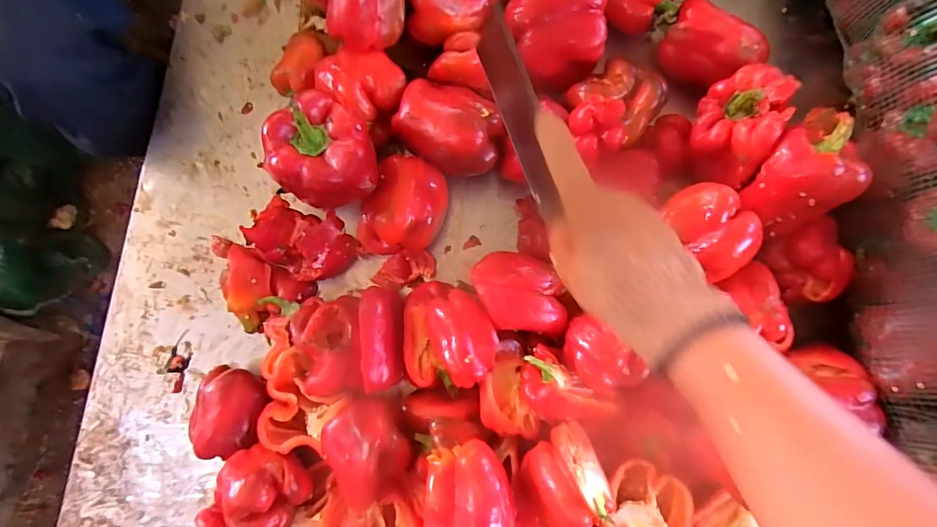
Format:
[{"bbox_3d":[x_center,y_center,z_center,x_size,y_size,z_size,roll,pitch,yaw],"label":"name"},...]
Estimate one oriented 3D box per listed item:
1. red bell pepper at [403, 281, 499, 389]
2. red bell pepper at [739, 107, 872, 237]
[{"bbox_3d":[-0.021,0.076,0.485,0.099,0.082,0.106,-6,85,1],"label":"red bell pepper"},{"bbox_3d":[0.337,-0.093,0.446,0.081,0.066,0.118,37,87,4],"label":"red bell pepper"}]

